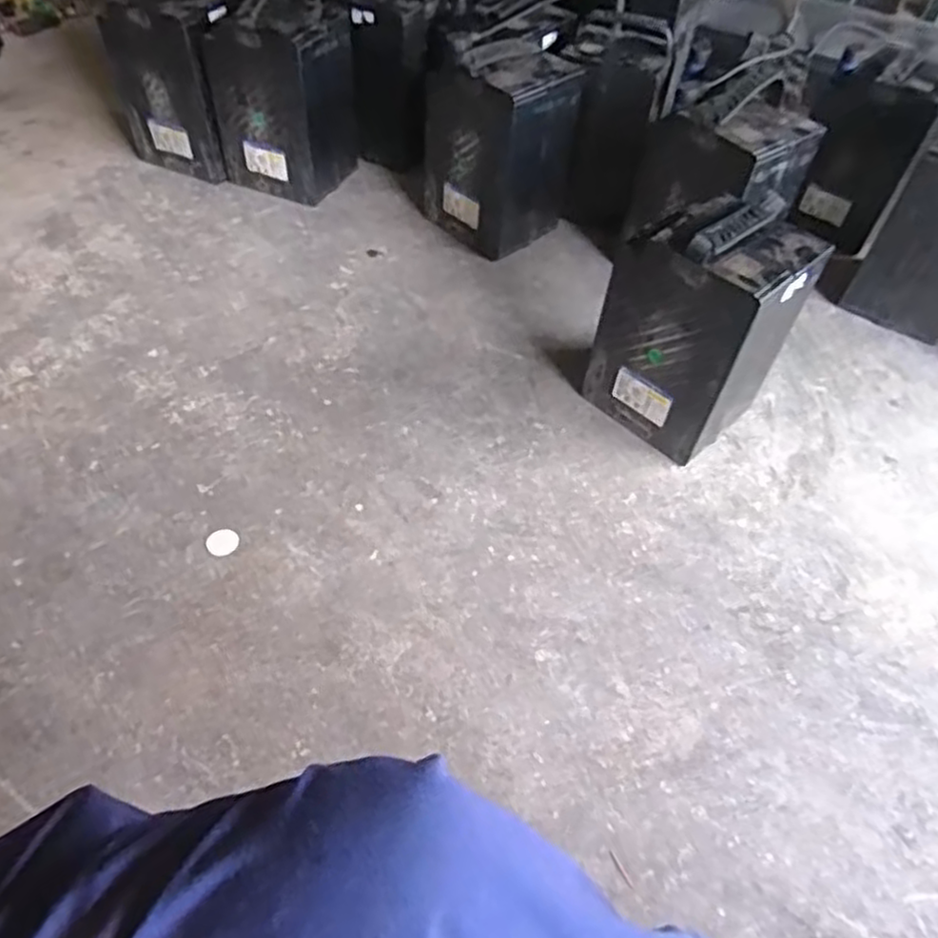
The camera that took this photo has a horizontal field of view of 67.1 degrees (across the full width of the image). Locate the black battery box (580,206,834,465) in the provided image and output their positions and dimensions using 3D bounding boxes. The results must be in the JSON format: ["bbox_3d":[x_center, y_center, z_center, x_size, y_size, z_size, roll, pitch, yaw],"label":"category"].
[{"bbox_3d":[0.278,-0.176,0.868,0.171,0.268,0.183,-36,62,-28],"label":"black battery box"}]

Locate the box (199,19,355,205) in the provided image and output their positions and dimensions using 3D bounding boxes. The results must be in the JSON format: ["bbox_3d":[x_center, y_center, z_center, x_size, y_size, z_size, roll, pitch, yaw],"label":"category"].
[{"bbox_3d":[-0.310,-0.617,1.189,0.204,0.244,0.166,12,51,6],"label":"box"}]

